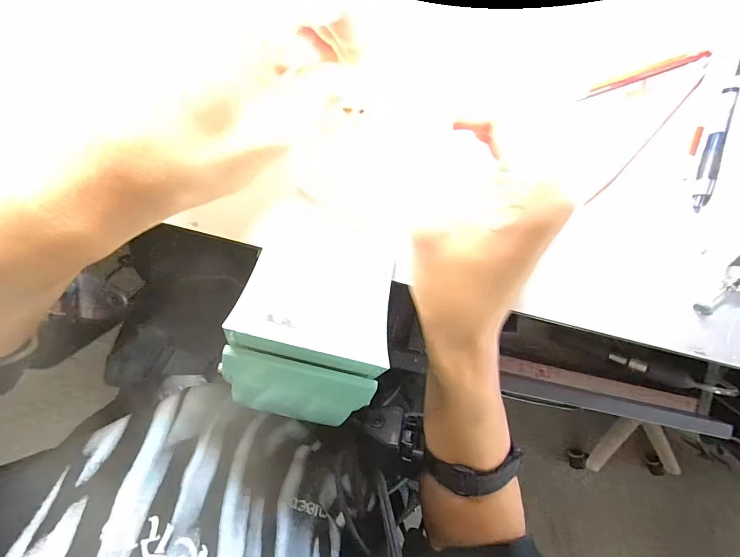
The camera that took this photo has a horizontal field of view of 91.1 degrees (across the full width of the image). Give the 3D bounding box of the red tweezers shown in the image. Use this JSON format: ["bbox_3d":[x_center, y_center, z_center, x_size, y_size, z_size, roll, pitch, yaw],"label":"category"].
[{"bbox_3d":[0.195,-0.145,0.257,0.107,0.004,0.007,-21,94,-5],"label":"red tweezers"}]

